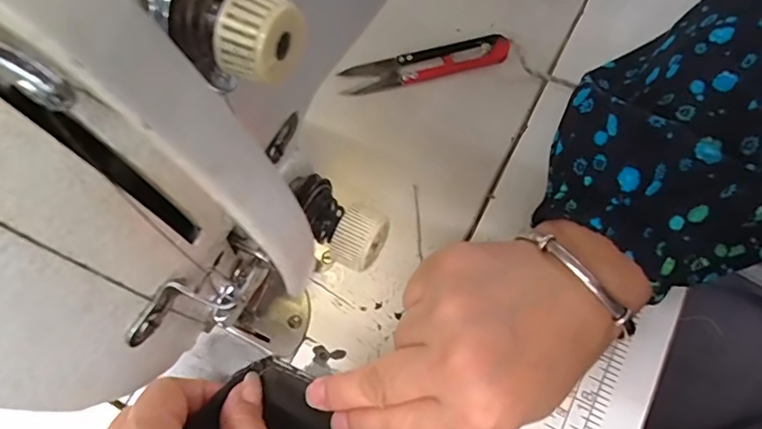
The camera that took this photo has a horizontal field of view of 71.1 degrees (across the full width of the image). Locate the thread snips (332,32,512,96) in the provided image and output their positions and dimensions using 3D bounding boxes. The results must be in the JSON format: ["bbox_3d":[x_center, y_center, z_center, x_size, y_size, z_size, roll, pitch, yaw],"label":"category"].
[{"bbox_3d":[0.027,-0.095,0.331,0.103,0.011,0.024,-14,66,-2],"label":"thread snips"}]

